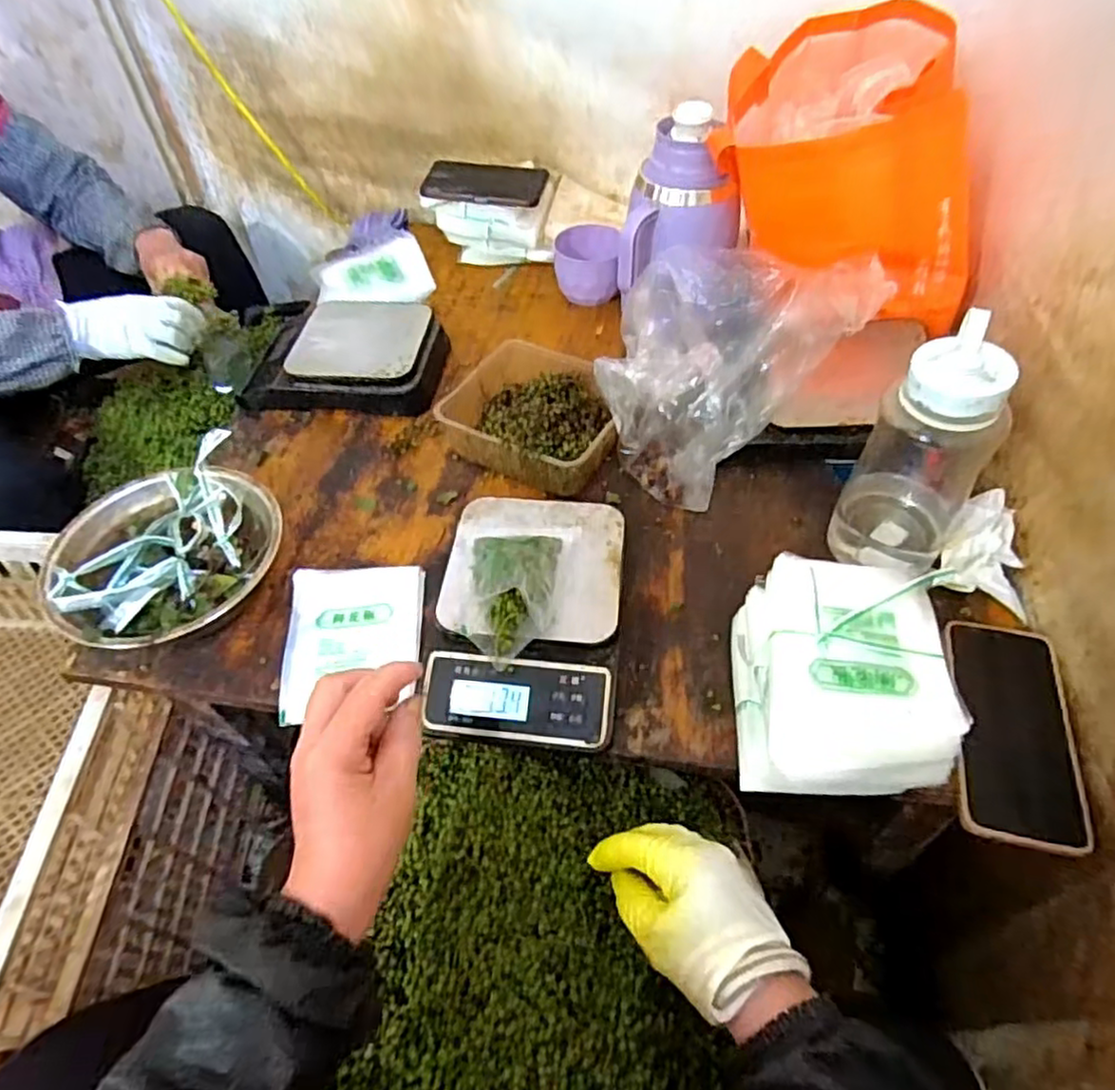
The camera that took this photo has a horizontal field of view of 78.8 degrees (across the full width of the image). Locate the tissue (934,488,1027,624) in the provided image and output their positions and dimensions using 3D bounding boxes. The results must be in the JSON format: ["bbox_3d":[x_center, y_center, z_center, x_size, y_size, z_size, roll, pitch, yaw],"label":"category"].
[{"bbox_3d":[0.372,0.001,0.588,0.075,0.046,0.101,15,54,15],"label":"tissue"}]

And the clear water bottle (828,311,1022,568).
[{"bbox_3d":[0.288,-0.061,0.540,0.085,0.212,0.084,31,59,25],"label":"clear water bottle"}]

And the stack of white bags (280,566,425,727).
[{"bbox_3d":[-0.175,0.076,0.584,0.117,0.016,0.135,-7,51,-3],"label":"stack of white bags"}]

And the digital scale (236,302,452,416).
[{"bbox_3d":[-0.252,-0.220,0.796,0.224,0.054,0.148,1,52,4],"label":"digital scale"}]

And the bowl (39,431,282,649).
[{"bbox_3d":[-0.339,0.009,0.598,0.181,0.088,0.192,-1,51,2],"label":"bowl"}]

